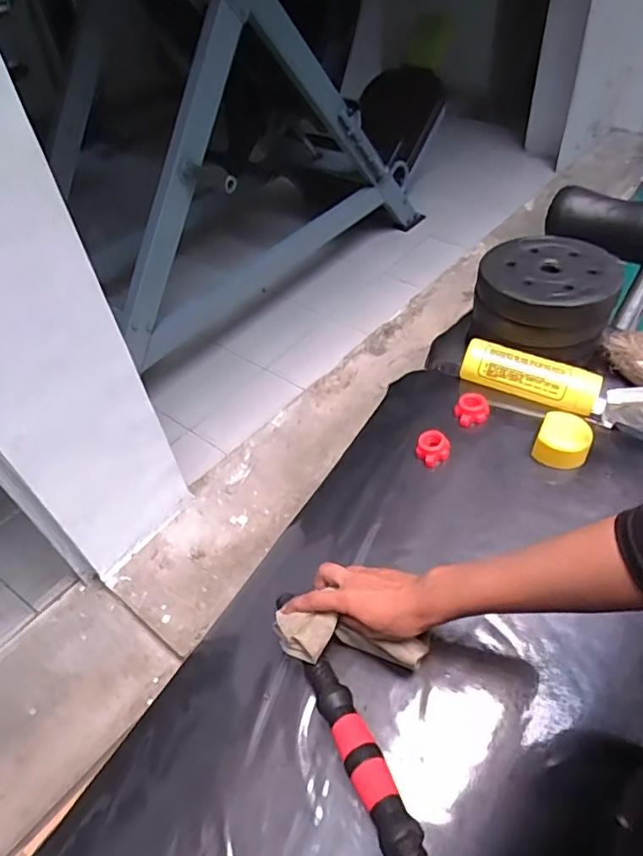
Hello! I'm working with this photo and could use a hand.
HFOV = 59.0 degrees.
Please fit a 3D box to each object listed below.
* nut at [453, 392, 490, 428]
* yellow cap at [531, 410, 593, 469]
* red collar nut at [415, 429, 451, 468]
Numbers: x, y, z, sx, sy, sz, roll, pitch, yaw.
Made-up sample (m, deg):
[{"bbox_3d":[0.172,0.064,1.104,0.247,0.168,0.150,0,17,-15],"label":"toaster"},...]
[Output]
[{"bbox_3d":[0.199,-0.024,0.751,0.042,0.025,0.042,-2,46,2],"label":"nut"},{"bbox_3d":[0.292,0.014,0.688,0.057,0.039,0.060,-2,46,2],"label":"yellow cap"},{"bbox_3d":[0.140,0.025,0.714,0.041,0.022,0.043,-2,46,2],"label":"red collar nut"}]

